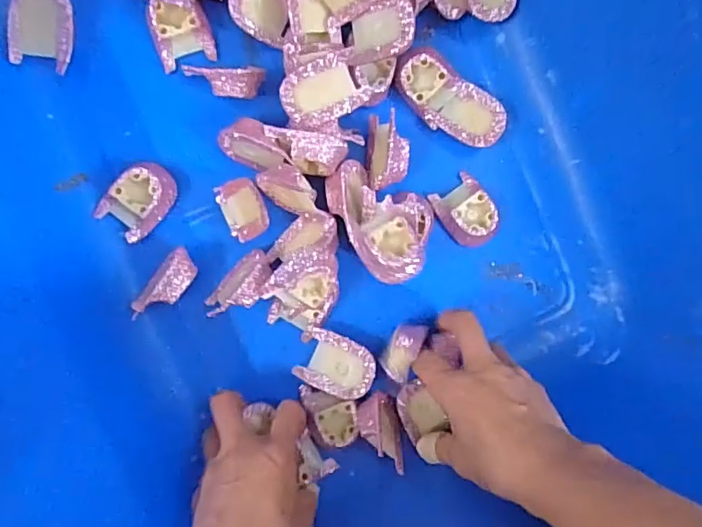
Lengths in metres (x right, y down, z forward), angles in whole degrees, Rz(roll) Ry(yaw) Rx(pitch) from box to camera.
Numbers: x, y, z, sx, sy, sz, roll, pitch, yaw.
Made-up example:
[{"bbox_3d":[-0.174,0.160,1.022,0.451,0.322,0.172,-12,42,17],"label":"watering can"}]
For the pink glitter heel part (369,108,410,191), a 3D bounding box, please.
[{"bbox_3d":[0.028,-0.082,0.395,0.024,0.034,0.056,2,89,-6],"label":"pink glitter heel part"}]

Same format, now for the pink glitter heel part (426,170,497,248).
[{"bbox_3d":[0.089,-0.039,0.417,0.037,0.023,0.052,-32,92,-6],"label":"pink glitter heel part"}]

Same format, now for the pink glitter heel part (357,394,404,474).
[{"bbox_3d":[0.022,0.122,0.388,0.029,0.028,0.055,-7,90,-6],"label":"pink glitter heel part"}]

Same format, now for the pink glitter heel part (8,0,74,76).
[{"bbox_3d":[-0.211,-0.162,0.372,0.040,0.013,0.055,3,89,-6],"label":"pink glitter heel part"}]

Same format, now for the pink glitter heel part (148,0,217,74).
[{"bbox_3d":[-0.122,-0.165,0.385,0.038,0.024,0.045,-19,129,-4],"label":"pink glitter heel part"}]

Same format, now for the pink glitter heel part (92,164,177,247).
[{"bbox_3d":[-0.151,-0.045,0.386,0.037,0.021,0.054,44,85,-4],"label":"pink glitter heel part"}]

